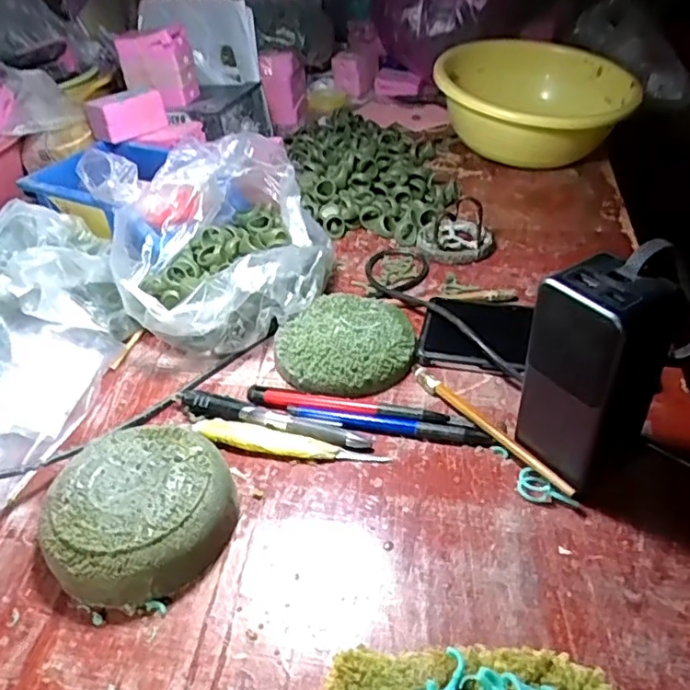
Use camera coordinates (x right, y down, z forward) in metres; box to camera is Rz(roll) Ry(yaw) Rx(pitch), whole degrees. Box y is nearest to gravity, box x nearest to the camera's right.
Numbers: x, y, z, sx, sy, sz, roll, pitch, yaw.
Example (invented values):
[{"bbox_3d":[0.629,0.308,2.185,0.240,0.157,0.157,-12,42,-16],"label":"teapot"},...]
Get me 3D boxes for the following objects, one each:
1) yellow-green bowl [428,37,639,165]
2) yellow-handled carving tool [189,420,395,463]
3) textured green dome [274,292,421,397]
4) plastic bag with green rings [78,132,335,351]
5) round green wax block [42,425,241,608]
[{"bbox_3d":[0.232,-0.302,0.771,0.236,0.106,0.262,17,43,25],"label":"yellow-green bowl"},{"bbox_3d":[-0.039,0.064,0.405,0.129,0.011,0.017,6,40,13],"label":"yellow-handled carving tool"},{"bbox_3d":[0.000,-0.003,0.472,0.102,0.022,0.099,7,40,13],"label":"textured green dome"},{"bbox_3d":[-0.108,-0.096,0.530,0.179,0.107,0.210,-17,40,-15],"label":"plastic bag with green rings"},{"bbox_3d":[-0.115,0.095,0.354,0.098,0.037,0.095,-2,39,2],"label":"round green wax block"}]

